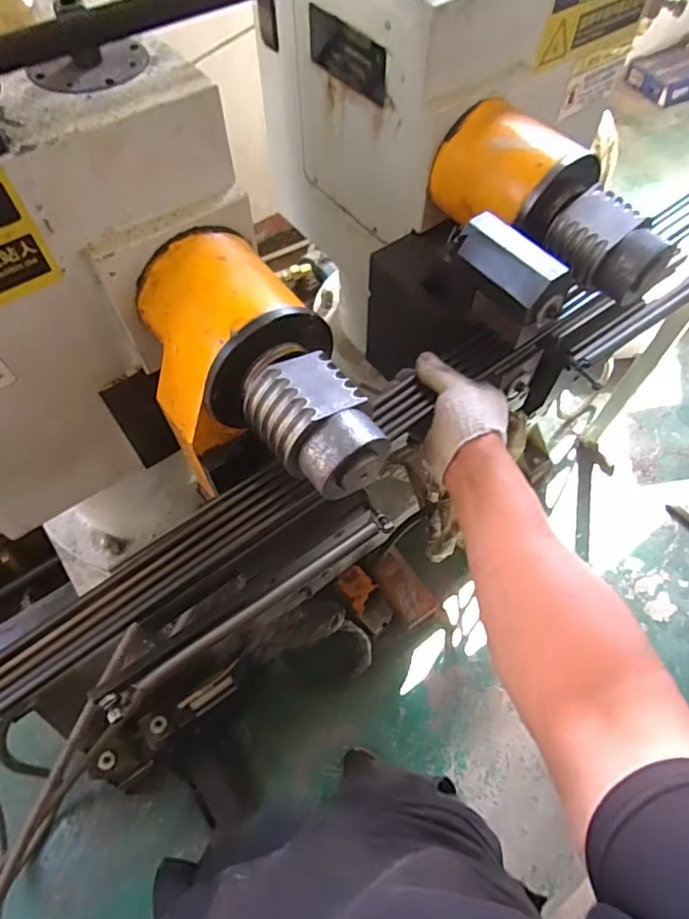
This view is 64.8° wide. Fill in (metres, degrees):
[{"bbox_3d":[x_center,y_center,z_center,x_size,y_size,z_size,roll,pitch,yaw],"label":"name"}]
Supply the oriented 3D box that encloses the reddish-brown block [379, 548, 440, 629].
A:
[{"bbox_3d":[0.156,0.344,1.453,0.110,0.043,0.209,-38,103,-19],"label":"reddish-brown block"}]

